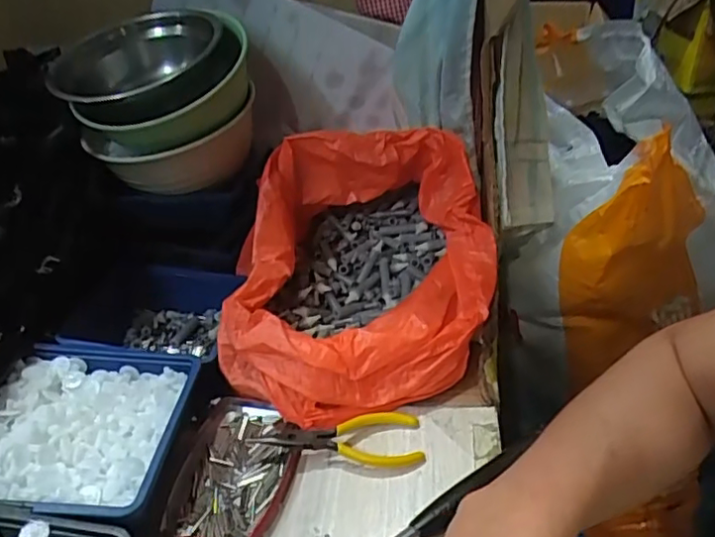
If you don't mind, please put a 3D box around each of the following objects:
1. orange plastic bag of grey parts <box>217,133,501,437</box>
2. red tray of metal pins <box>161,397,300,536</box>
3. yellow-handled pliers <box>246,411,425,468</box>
[{"bbox_3d":[0.007,-0.006,0.522,0.205,0.161,0.244,6,37,16],"label":"orange plastic bag of grey parts"},{"bbox_3d":[-0.090,0.149,0.445,0.084,0.013,0.120,3,36,13],"label":"red tray of metal pins"},{"bbox_3d":[-0.017,0.132,0.450,0.128,0.017,0.047,-7,35,0],"label":"yellow-handled pliers"}]

